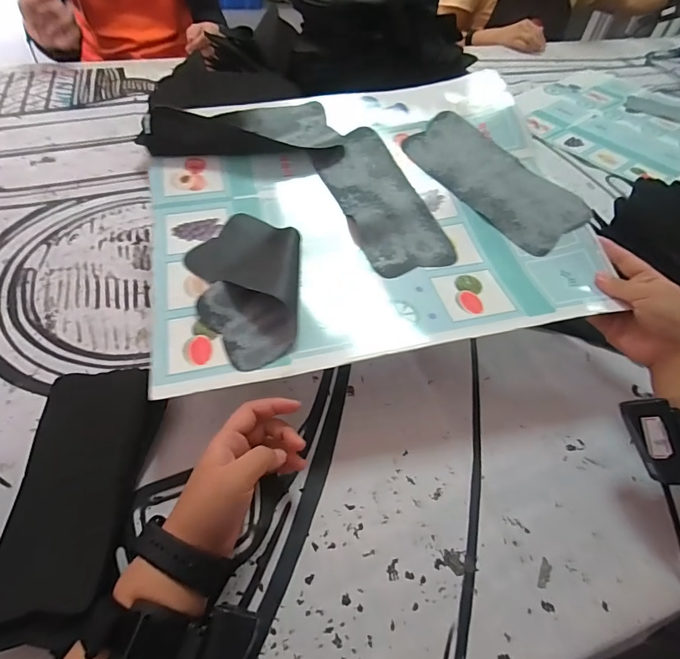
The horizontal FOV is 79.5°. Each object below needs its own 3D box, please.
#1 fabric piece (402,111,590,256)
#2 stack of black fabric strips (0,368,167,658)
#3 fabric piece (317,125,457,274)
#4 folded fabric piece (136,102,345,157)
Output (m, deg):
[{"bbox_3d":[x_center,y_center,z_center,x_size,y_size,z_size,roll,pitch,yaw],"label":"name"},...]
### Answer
[{"bbox_3d":[0.182,-0.184,0.499,0.094,0.010,0.225,-38,69,-9],"label":"fabric piece"},{"bbox_3d":[-0.211,0.130,0.340,0.099,0.039,0.210,-3,53,-7],"label":"stack of black fabric strips"},{"bbox_3d":[0.046,-0.155,0.480,0.097,0.013,0.220,-18,63,-14],"label":"fabric piece"},{"bbox_3d":[-0.116,-0.249,0.510,0.230,0.051,0.080,-5,53,-9],"label":"folded fabric piece"}]

